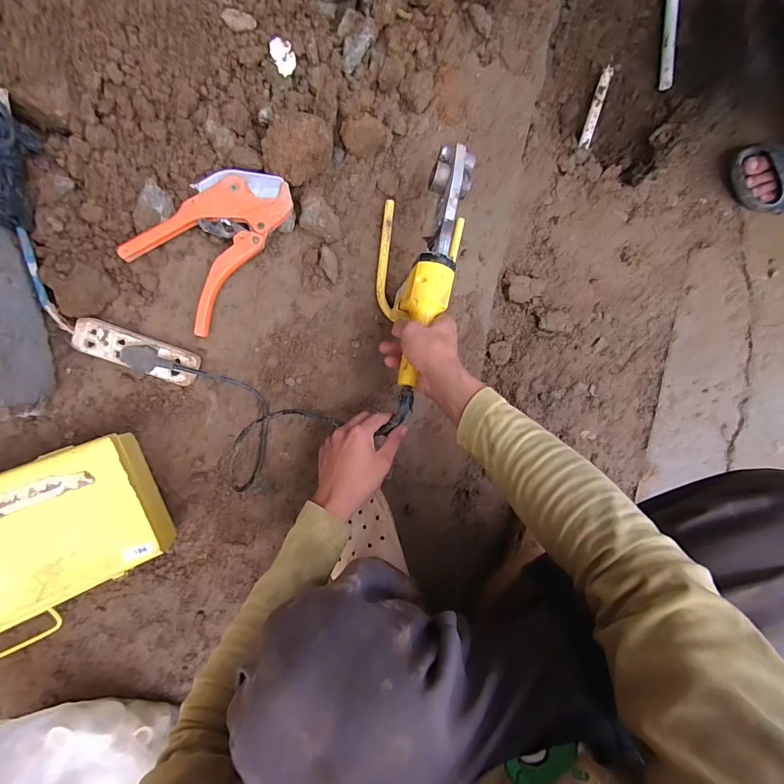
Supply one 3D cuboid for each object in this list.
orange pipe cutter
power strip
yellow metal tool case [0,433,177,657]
[{"bbox_3d":[-0.233,-0.201,0.501,0.124,0.035,0.227,33,87,-4],"label":"orange pipe cutter"},{"bbox_3d":[-0.325,-0.051,0.504,0.145,0.033,0.048,19,88,-5],"label":"power strip"},{"bbox_3d":[-0.461,0.202,0.437,0.365,0.077,0.187,-23,92,-20],"label":"yellow metal tool case"}]

